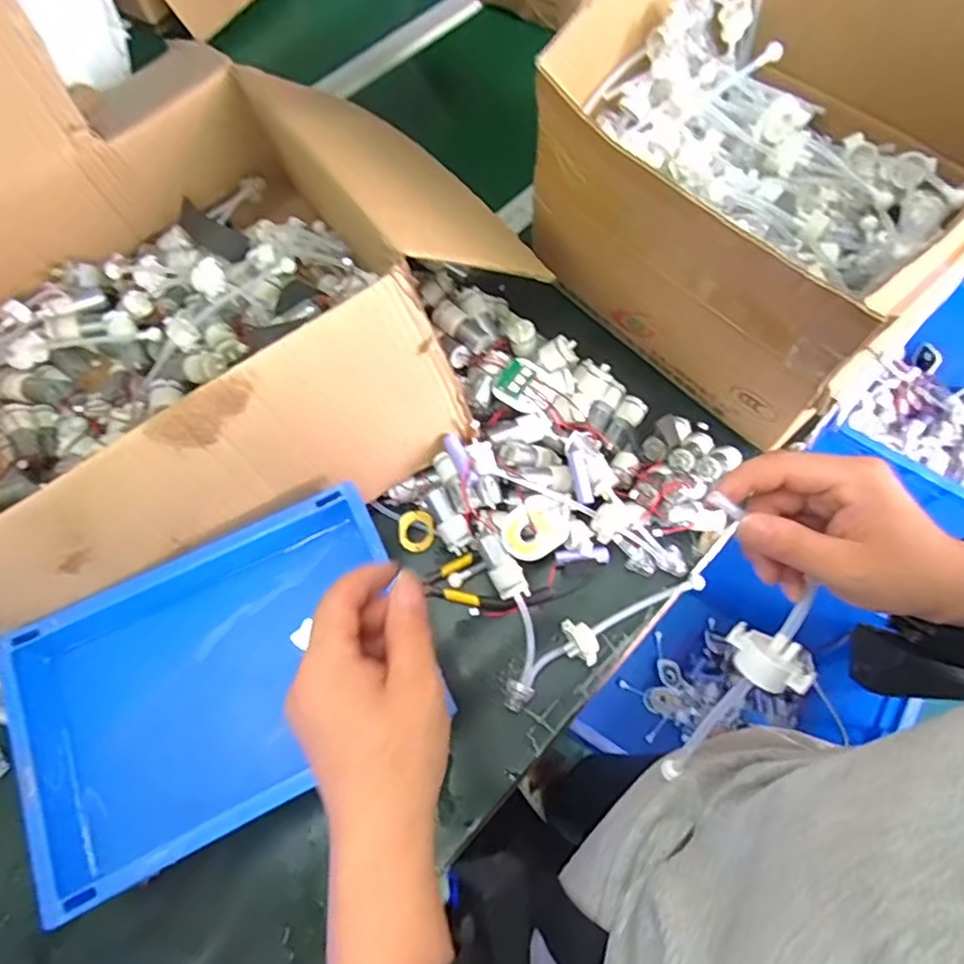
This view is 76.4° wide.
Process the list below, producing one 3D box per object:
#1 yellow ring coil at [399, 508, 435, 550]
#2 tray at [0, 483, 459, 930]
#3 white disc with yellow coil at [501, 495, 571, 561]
[{"bbox_3d":[-0.063,0.047,0.588,0.035,0.007,0.039,-6,96,-3],"label":"yellow ring coil"},{"bbox_3d":[-0.211,0.163,0.512,0.296,0.085,0.214,-27,70,-10],"label":"tray"},{"bbox_3d":[0.049,0.044,0.568,0.062,0.014,0.050,-35,85,-5],"label":"white disc with yellow coil"}]

